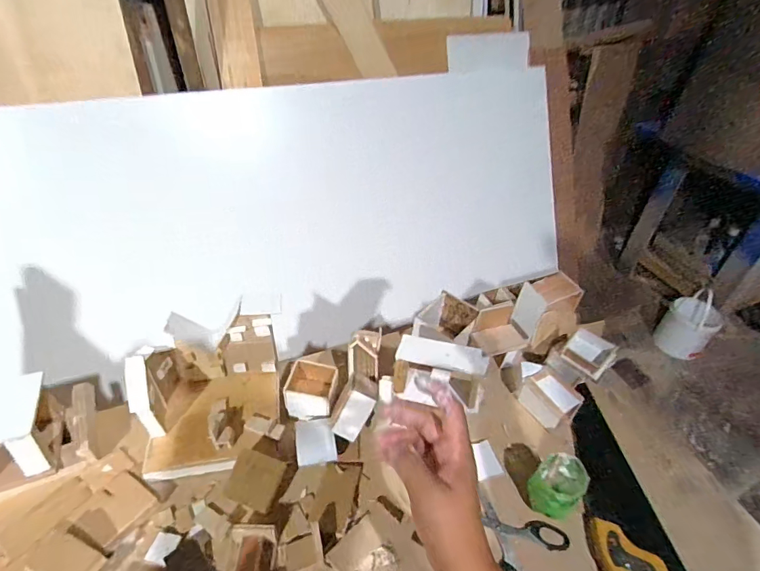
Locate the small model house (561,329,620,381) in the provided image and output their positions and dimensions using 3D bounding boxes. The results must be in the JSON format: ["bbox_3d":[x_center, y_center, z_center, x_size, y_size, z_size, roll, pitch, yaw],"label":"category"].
[{"bbox_3d":[0.326,0.110,0.672,0.072,0.042,0.068,-30,51,-32],"label":"small model house"}]

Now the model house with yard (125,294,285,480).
[{"bbox_3d":[-0.231,0.144,0.582,0.176,0.130,0.164,-5,42,-9],"label":"model house with yard"}]

